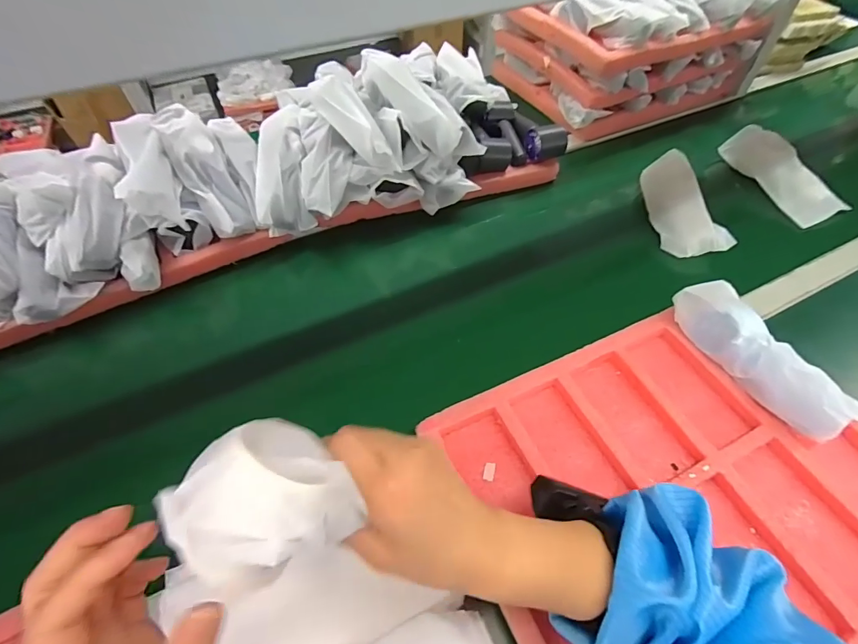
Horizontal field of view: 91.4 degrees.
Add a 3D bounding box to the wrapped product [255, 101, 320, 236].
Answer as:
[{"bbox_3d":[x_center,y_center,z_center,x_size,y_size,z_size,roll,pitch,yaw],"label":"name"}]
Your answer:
[{"bbox_3d":[-0.216,-0.231,0.621,0.070,0.053,0.197,-4,81,-3],"label":"wrapped product"}]

